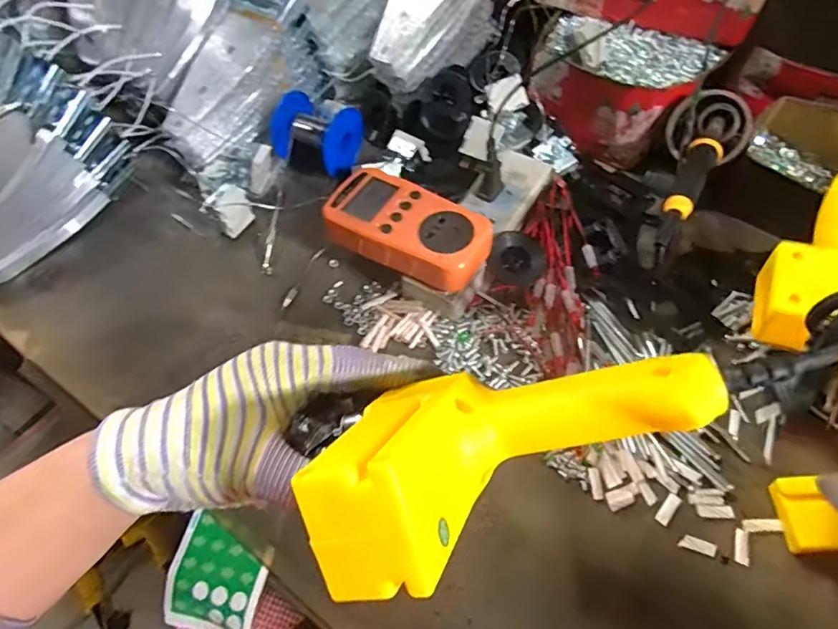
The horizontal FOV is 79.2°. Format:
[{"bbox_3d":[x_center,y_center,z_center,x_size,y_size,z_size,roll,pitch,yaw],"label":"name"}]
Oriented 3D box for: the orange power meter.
[{"bbox_3d":[-0.009,-0.069,0.404,0.127,0.034,0.067,29,63,18],"label":"orange power meter"}]

